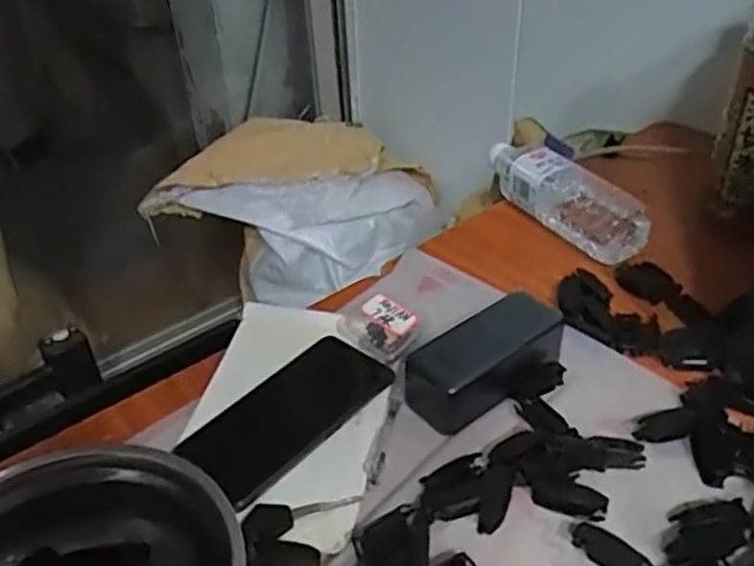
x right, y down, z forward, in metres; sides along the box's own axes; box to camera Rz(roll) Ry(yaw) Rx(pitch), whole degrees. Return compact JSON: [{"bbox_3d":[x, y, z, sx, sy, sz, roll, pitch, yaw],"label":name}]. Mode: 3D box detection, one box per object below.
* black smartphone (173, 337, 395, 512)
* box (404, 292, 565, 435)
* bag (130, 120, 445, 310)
[{"bbox_3d":[-0.066,0.101,0.553,0.077,0.014,0.158,27,47,35],"label":"black smartphone"},{"bbox_3d":[0.086,0.057,0.564,0.128,0.045,0.058,-23,40,-23],"label":"box"},{"bbox_3d":[-0.141,-0.131,1.310,0.473,0.287,0.214,4,37,11],"label":"bag"}]

